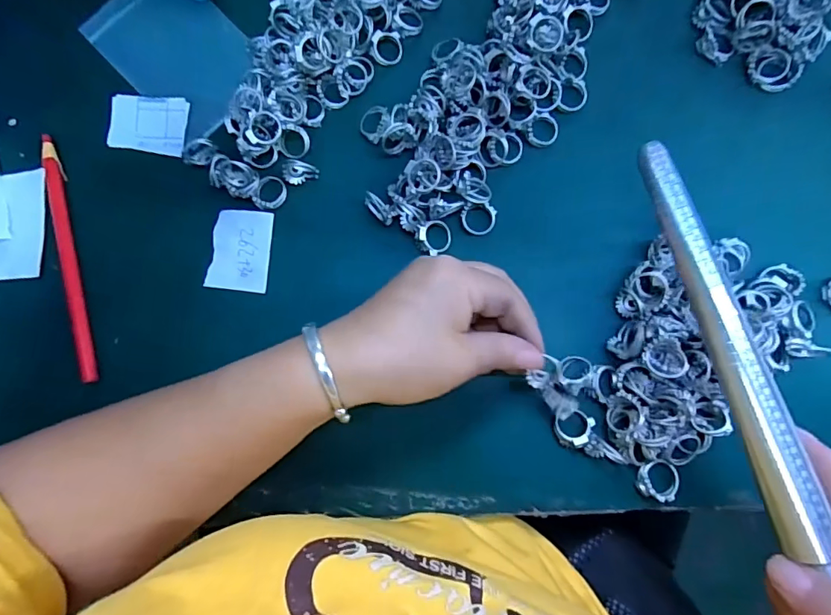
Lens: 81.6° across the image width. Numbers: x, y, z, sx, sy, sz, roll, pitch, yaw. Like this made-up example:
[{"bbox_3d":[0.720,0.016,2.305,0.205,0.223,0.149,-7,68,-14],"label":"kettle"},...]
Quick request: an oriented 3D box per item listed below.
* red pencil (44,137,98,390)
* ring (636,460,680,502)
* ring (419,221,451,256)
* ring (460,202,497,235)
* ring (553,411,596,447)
[{"bbox_3d":[-0.226,-0.033,0.312,0.011,0.008,0.164,-15,83,1],"label":"red pencil"},{"bbox_3d":[0.141,0.100,0.278,0.022,0.012,0.022,0,84,2],"label":"ring"},{"bbox_3d":[0.013,-0.045,0.304,0.023,0.004,0.020,-30,101,-29],"label":"ring"},{"bbox_3d":[0.040,-0.056,0.305,0.022,0.006,0.019,-1,84,2],"label":"ring"},{"bbox_3d":[0.092,0.071,0.282,0.021,0.009,0.022,0,84,2],"label":"ring"}]

